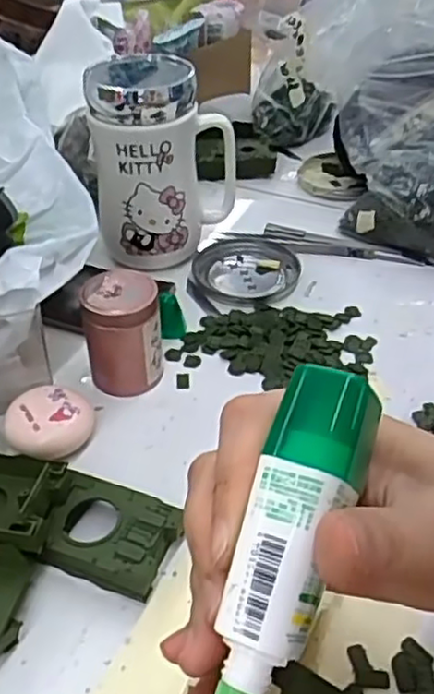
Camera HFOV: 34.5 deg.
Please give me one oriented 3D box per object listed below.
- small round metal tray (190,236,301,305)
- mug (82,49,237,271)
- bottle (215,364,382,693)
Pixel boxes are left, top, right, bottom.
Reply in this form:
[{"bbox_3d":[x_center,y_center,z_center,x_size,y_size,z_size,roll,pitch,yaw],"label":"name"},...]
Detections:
[{"bbox_3d":[0.020,-0.059,0.523,0.078,0.008,0.079,-1,40,1],"label":"small round metal tray"},{"bbox_3d":[-0.037,-0.128,0.507,0.096,0.141,0.067,2,40,5],"label":"mug"},{"bbox_3d":[0.018,0.053,0.184,0.022,0.020,0.096,15,76,24],"label":"bottle"}]

